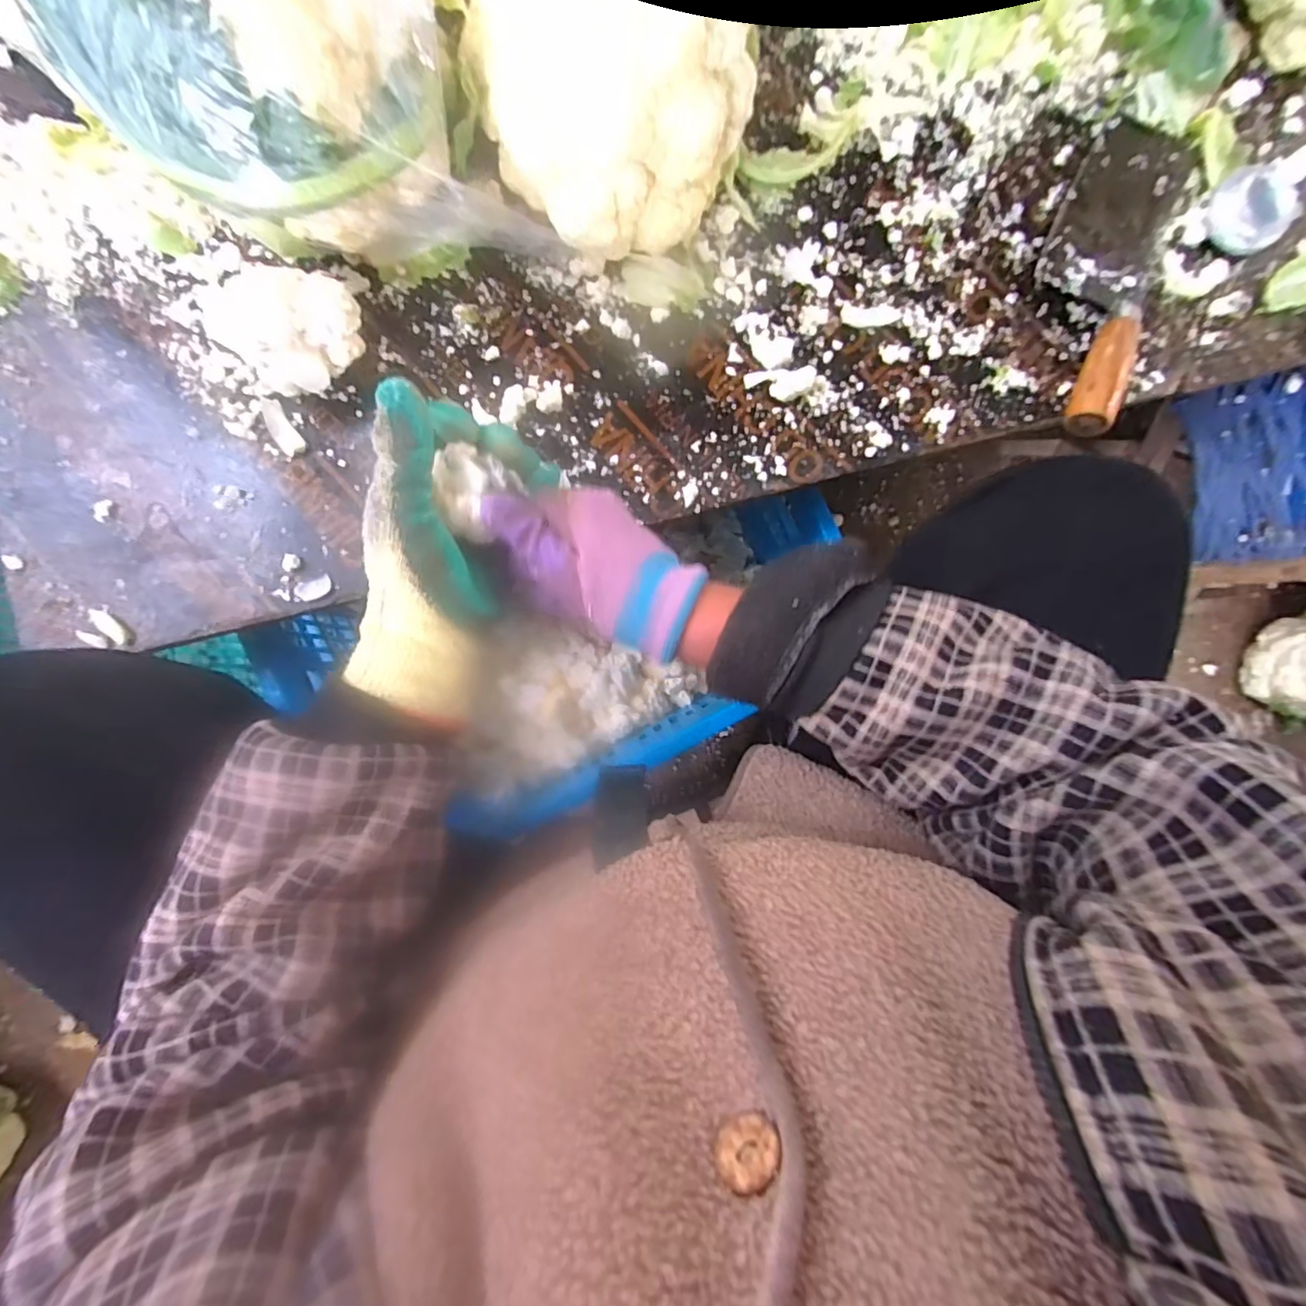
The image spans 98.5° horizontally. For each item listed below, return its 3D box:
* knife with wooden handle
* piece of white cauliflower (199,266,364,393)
[{"bbox_3d":[0.360,-0.313,0.442,0.089,0.029,0.295,25,84,-1],"label":"knife with wooden handle"},{"bbox_3d":[-0.238,-0.216,0.381,0.080,0.076,0.051,-44,90,-4],"label":"piece of white cauliflower"}]

